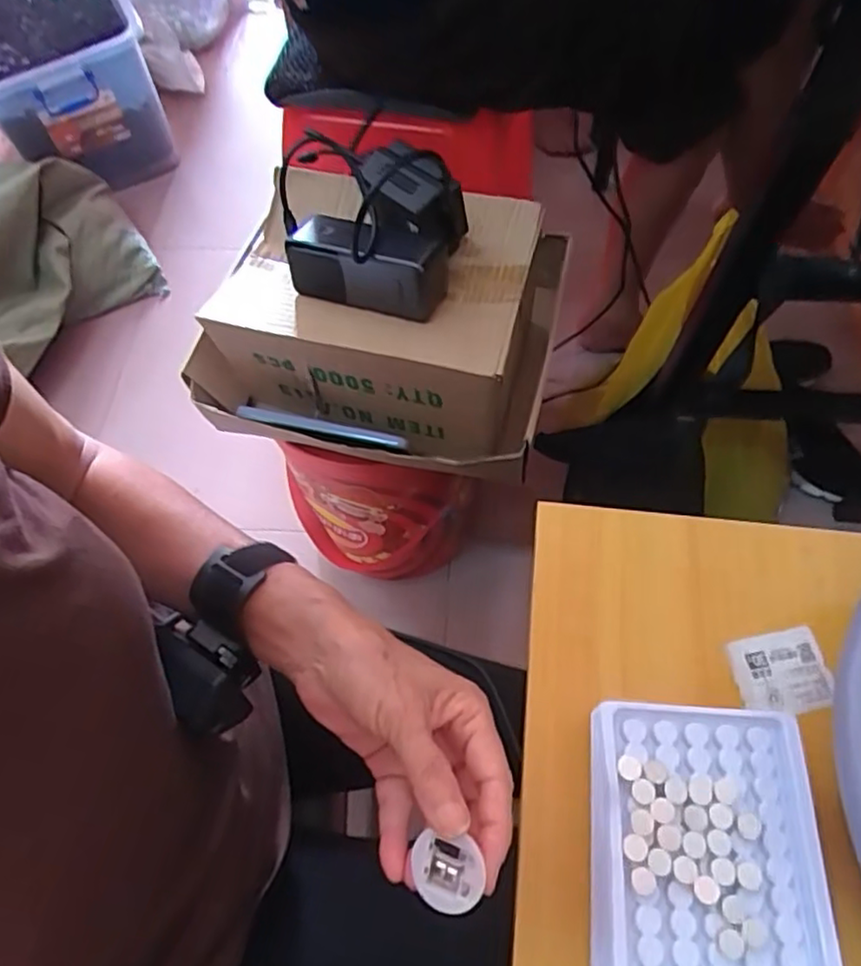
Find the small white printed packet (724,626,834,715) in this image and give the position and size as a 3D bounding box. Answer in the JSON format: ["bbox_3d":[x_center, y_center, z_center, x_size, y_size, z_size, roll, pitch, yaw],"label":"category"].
[{"bbox_3d":[0.217,0.117,0.409,0.055,0.006,0.047,-10,62,-2],"label":"small white printed packet"}]

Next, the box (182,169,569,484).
[{"bbox_3d":[-0.053,-0.146,0.617,0.306,0.156,0.229,10,63,9],"label":"box"}]

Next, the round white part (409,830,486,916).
[{"bbox_3d":[0.008,0.164,0.278,0.029,0.008,0.028,5,84,25],"label":"round white part"}]

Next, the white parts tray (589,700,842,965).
[{"bbox_3d":[0.131,0.180,0.321,0.105,0.045,0.128,3,63,5],"label":"white parts tray"}]

